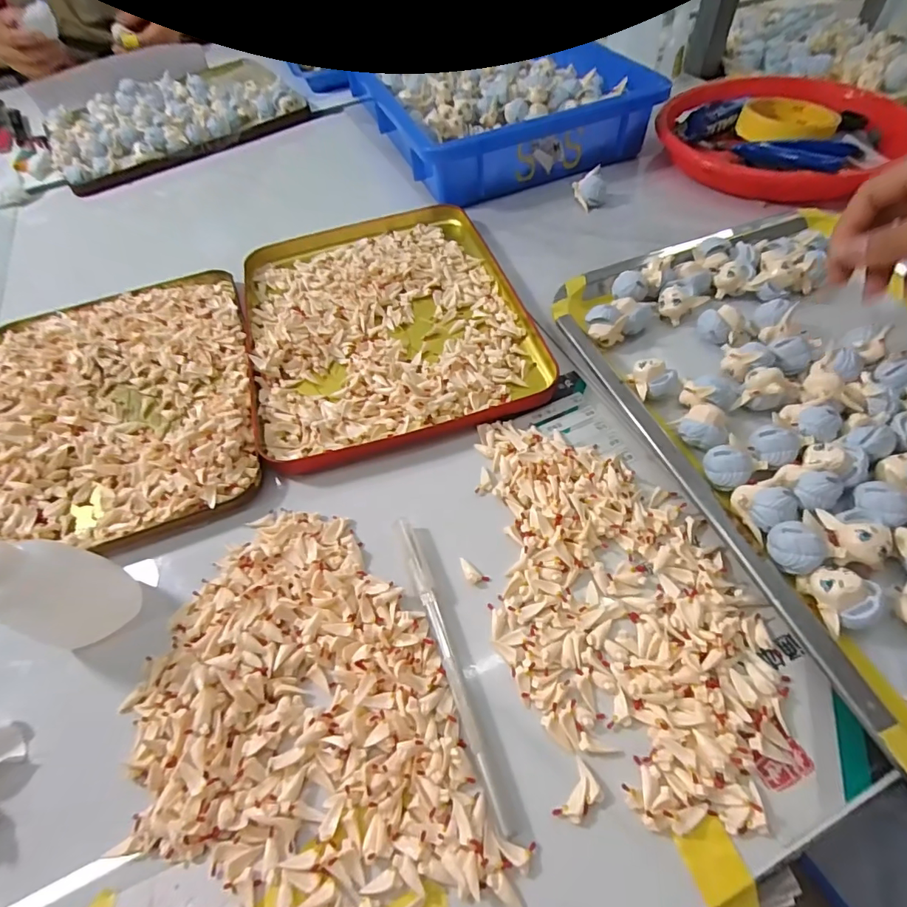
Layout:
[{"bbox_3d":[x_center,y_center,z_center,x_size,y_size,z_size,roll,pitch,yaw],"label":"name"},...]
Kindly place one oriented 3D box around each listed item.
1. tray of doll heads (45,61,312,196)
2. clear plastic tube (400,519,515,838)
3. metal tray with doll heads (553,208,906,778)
[{"bbox_3d":[-0.367,-0.441,0.620,0.294,0.039,0.230,-35,59,-18],"label":"tray of doll heads"},{"bbox_3d":[-0.003,0.094,0.228,0.009,0.005,0.143,-19,57,-8],"label":"clear plastic tube"},{"bbox_3d":[0.233,-0.028,0.273,0.239,0.031,0.336,-18,57,-7],"label":"metal tray with doll heads"}]

